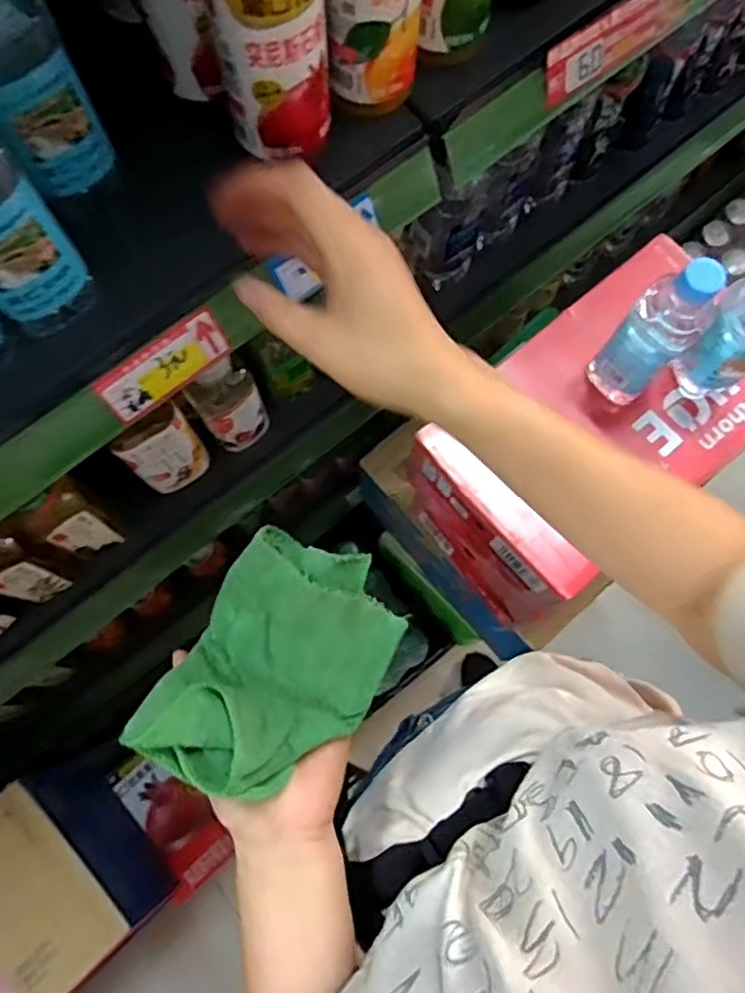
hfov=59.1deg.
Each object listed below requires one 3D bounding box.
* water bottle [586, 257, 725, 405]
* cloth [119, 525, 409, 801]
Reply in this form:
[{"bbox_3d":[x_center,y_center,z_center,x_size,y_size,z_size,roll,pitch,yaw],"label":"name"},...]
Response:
[{"bbox_3d":[0.254,-0.148,0.586,0.058,0.166,0.068,43,78,10],"label":"water bottle"},{"bbox_3d":[-0.054,0.103,0.395,0.112,0.048,0.146,28,76,6],"label":"cloth"}]

